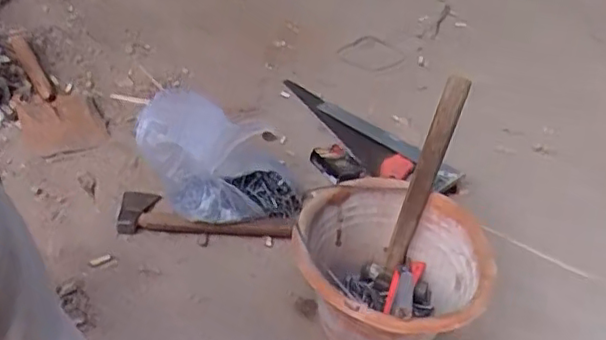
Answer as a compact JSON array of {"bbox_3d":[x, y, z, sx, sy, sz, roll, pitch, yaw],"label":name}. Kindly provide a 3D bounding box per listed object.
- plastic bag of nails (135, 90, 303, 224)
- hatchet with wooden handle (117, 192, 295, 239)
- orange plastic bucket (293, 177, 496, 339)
[{"bbox_3d":[-0.136,-0.012,1.023,0.256,0.168,0.171,0,40,-7],"label":"plastic bag of nails"},{"bbox_3d":[-0.156,0.073,1.023,0.287,0.032,0.096,3,40,-4],"label":"hatchet with wooden handle"},{"bbox_3d":[0.102,0.152,0.842,0.265,0.167,0.222,15,41,11],"label":"orange plastic bucket"}]

